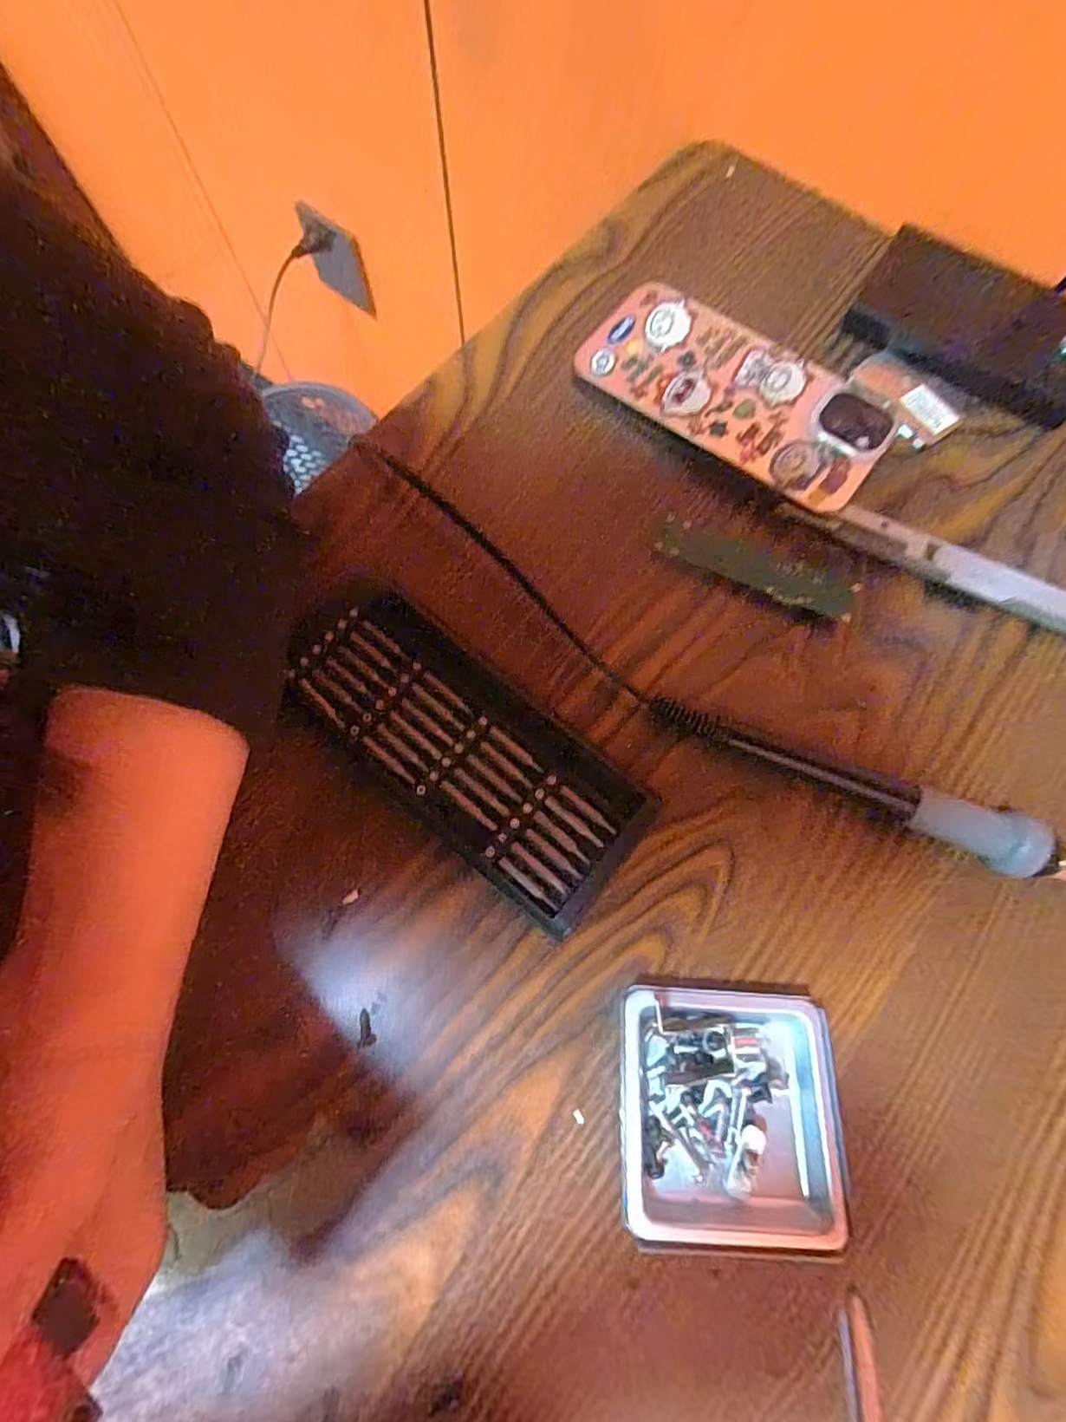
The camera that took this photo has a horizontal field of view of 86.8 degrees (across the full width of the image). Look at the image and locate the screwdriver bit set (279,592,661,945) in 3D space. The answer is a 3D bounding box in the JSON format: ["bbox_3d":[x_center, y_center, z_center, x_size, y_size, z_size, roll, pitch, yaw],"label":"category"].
[{"bbox_3d":[-0.029,0.016,0.221,0.148,0.012,0.065,38,77,9],"label":"screwdriver bit set"}]

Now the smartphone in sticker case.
[{"bbox_3d":[0.092,-0.143,0.257,0.138,0.013,0.062,33,76,8],"label":"smartphone in sticker case"}]

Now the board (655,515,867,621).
[{"bbox_3d":[0.096,-0.063,0.243,0.084,0.004,0.018,25,75,5],"label":"board"}]

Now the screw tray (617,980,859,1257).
[{"bbox_3d":[0.067,0.133,0.189,0.071,0.020,0.071,4,74,0],"label":"screw tray"}]

